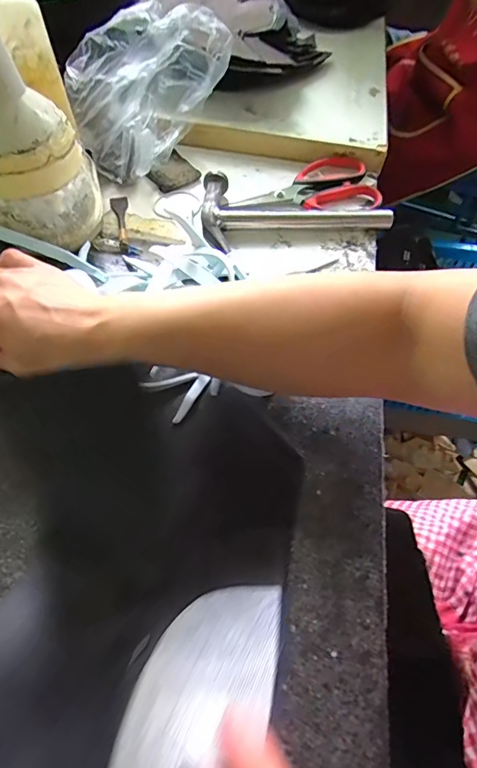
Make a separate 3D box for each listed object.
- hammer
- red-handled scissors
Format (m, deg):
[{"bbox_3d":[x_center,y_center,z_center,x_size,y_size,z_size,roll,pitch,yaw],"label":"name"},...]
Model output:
[{"bbox_3d":[0.066,-0.205,0.519,0.213,0.021,0.107,-6,60,-7],"label":"hammer"},{"bbox_3d":[0.080,-0.240,0.543,0.168,0.014,0.083,-7,60,-8],"label":"red-handled scissors"}]

